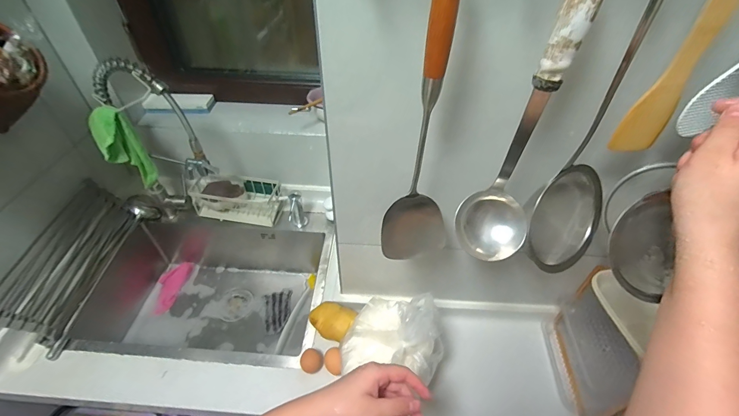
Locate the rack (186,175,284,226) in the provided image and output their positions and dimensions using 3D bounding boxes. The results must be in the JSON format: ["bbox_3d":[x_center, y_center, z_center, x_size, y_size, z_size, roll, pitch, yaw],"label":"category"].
[{"bbox_3d":[-0.371,-0.023,0.976,0.246,0.089,0.105,8,46,8],"label":"rack"}]

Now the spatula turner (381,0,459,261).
[{"bbox_3d":[0.065,-0.073,0.389,0.082,0.368,0.057,11,46,11],"label":"spatula turner"}]

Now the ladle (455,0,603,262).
[{"bbox_3d":[0.164,-0.076,0.368,0.083,0.341,0.061,23,49,21],"label":"ladle"}]

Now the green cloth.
[{"bbox_3d":[-0.531,-0.122,0.753,0.077,0.195,0.040,-30,52,-27],"label":"green cloth"}]

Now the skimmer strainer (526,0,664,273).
[{"bbox_3d":[0.288,-0.079,0.409,0.110,0.374,0.078,-35,55,-30],"label":"skimmer strainer"}]

